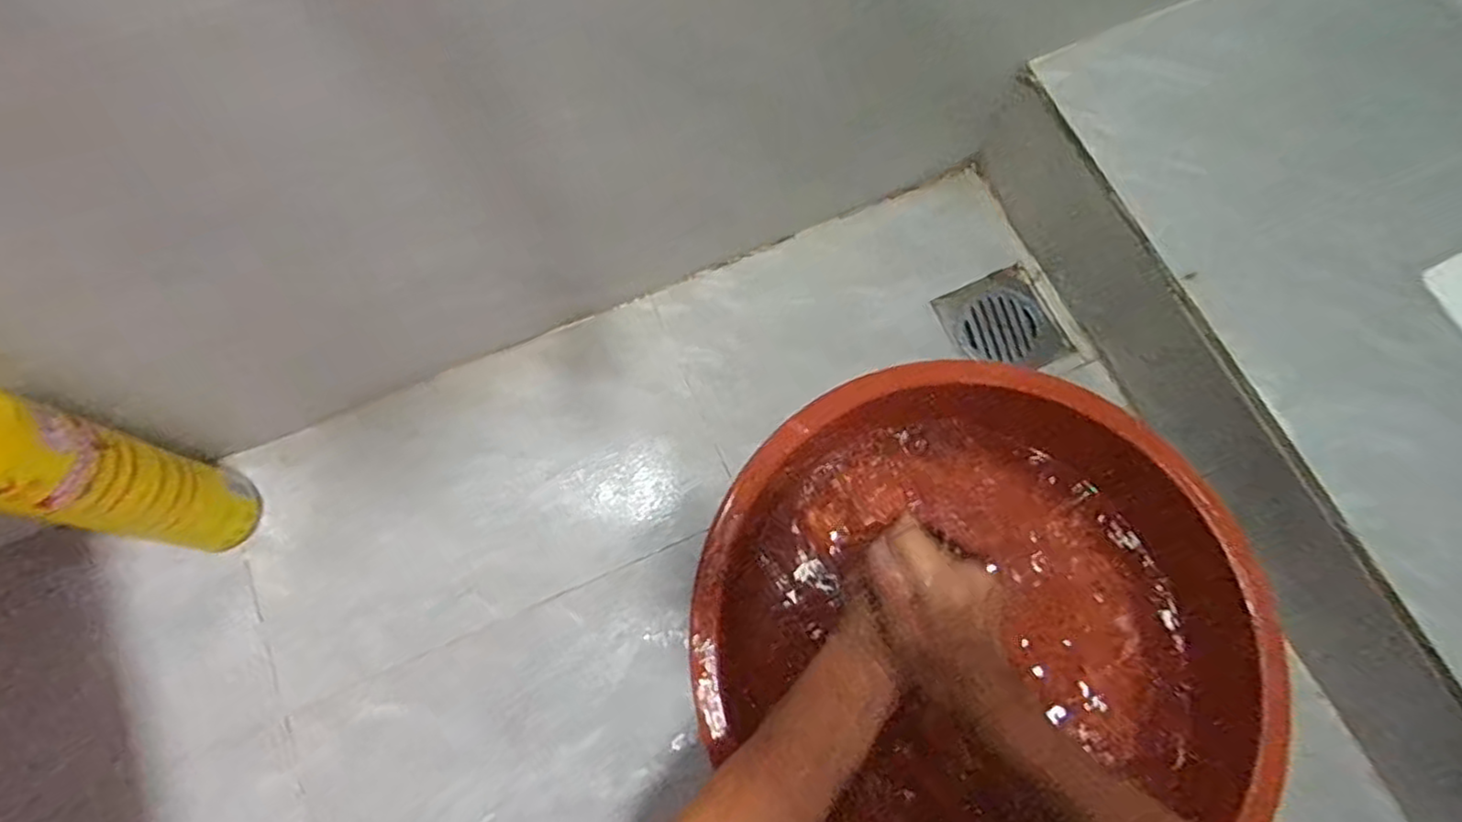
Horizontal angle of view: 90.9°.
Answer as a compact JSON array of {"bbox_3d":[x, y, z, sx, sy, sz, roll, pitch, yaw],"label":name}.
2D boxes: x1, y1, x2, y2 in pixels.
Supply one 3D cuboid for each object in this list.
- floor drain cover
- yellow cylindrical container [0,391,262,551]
[{"bbox_3d":[0.263,-0.082,0.696,0.100,0.012,0.103,-25,75,-9],"label":"floor drain cover"},{"bbox_3d":[-0.406,0.045,0.470,0.060,0.275,0.059,0,72,-2],"label":"yellow cylindrical container"}]

